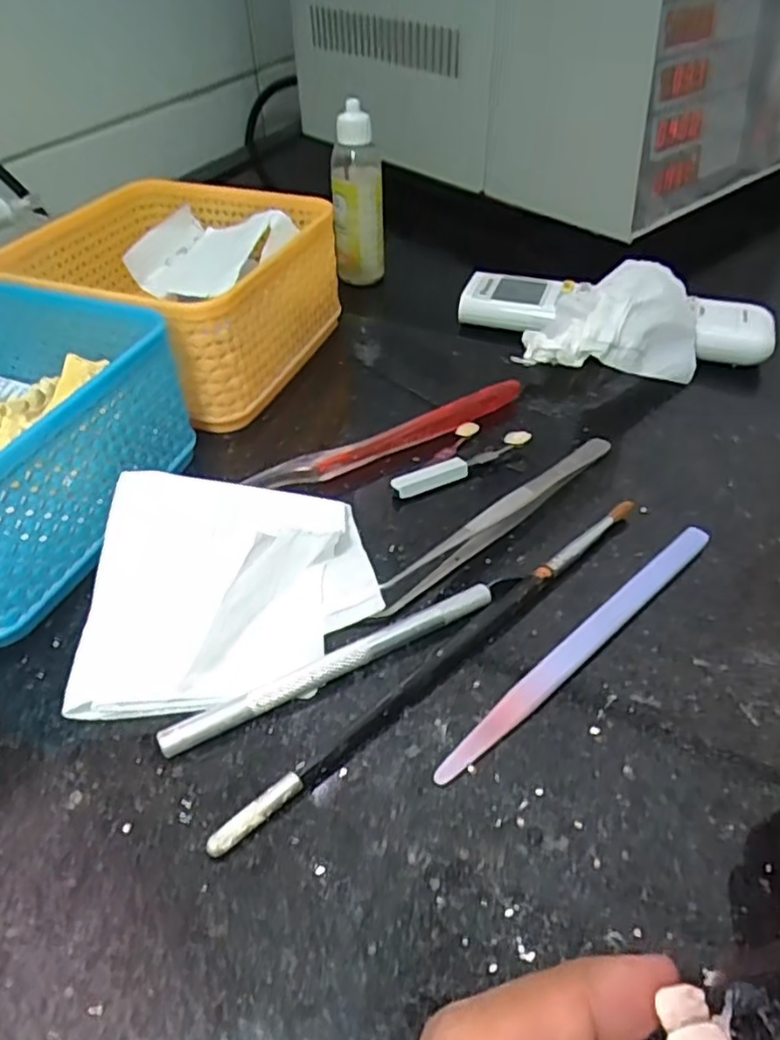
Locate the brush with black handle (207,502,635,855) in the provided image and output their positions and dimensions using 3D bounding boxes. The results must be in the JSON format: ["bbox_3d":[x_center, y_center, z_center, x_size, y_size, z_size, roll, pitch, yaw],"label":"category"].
[{"bbox_3d":[0.024,0.041,0.222,0.187,0.010,0.006,-32,50,-29],"label":"brush with black handle"}]

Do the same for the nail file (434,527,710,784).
[{"bbox_3d":[0.066,0.040,0.224,0.138,0.004,0.010,-33,63,-28],"label":"nail file"}]

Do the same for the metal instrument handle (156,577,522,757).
[{"bbox_3d":[-0.013,0.044,0.218,0.123,0.008,0.007,-21,47,-20],"label":"metal instrument handle"}]

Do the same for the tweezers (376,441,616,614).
[{"bbox_3d":[0.046,-0.003,0.262,0.131,0.014,0.009,-34,53,-30],"label":"tweezers"}]

